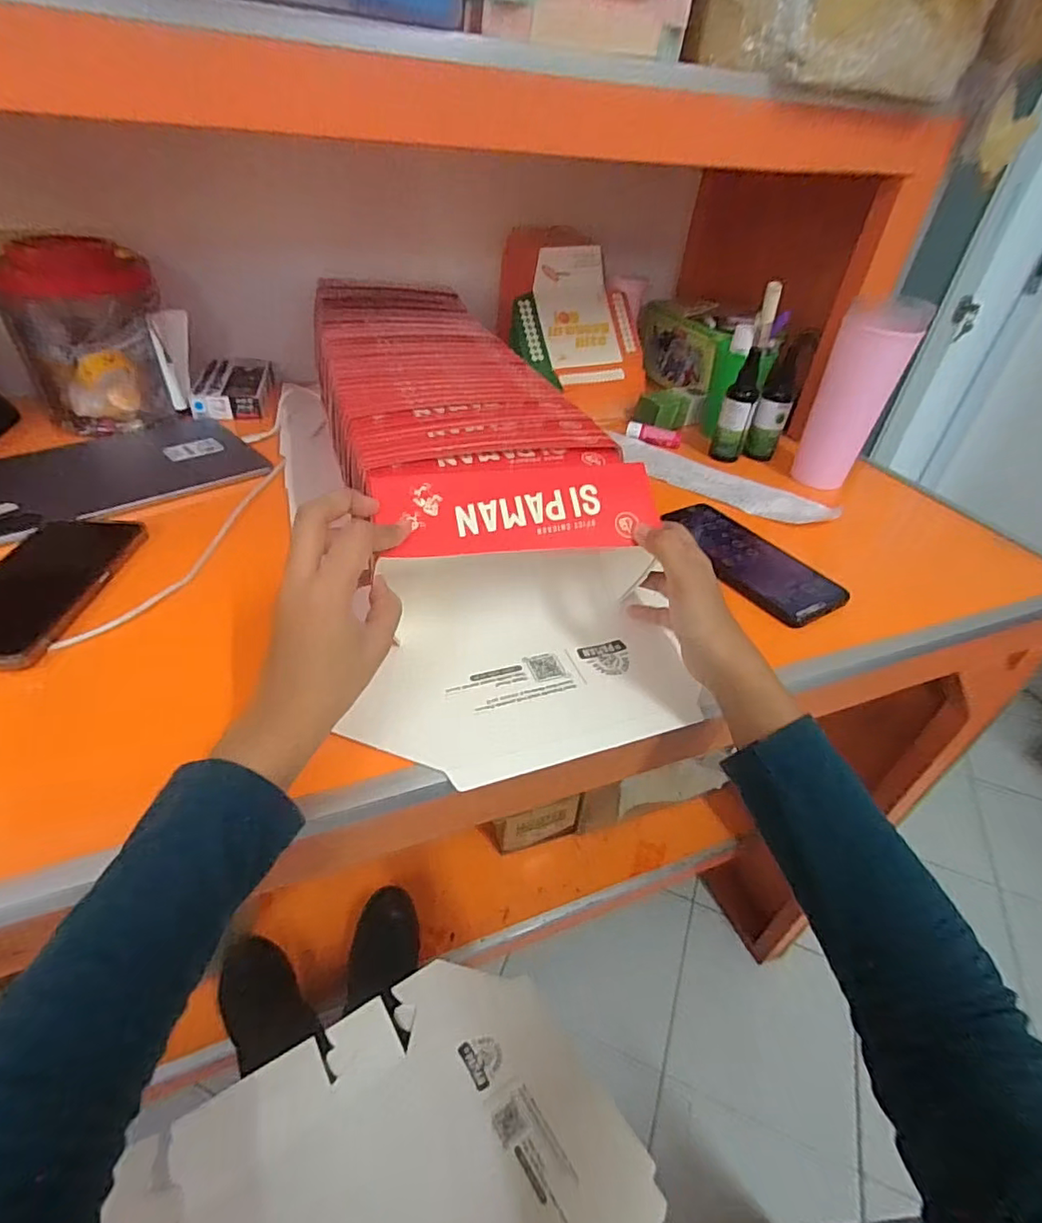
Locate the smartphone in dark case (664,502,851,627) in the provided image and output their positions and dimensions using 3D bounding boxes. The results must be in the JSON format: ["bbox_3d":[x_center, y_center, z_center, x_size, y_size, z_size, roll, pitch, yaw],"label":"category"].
[{"bbox_3d":[0.201,-0.053,0.524,0.072,0.012,0.179,-18,45,-26],"label":"smartphone in dark case"}]

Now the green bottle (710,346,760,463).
[{"bbox_3d":[0.256,-0.241,0.672,0.035,0.114,0.034,19,41,16],"label":"green bottle"}]

